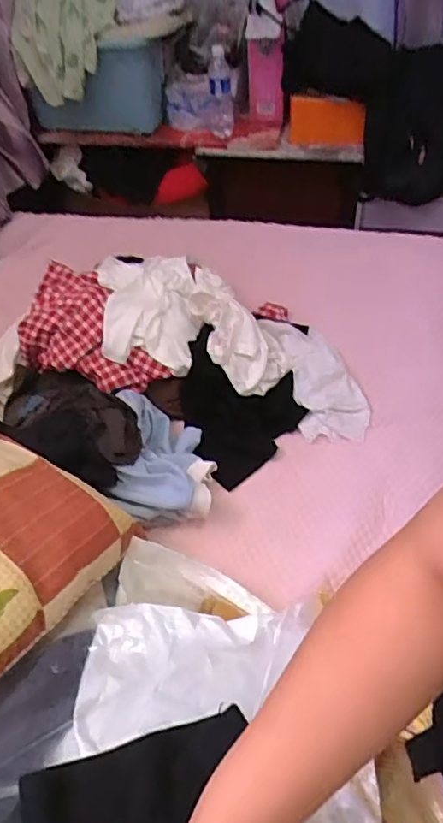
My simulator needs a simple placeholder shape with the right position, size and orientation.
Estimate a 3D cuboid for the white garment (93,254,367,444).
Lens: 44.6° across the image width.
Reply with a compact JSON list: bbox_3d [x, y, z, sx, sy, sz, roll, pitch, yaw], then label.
[{"bbox_3d":[0.015,-0.144,1.038,0.605,0.086,0.278,28,57,4],"label":"white garment"}]

